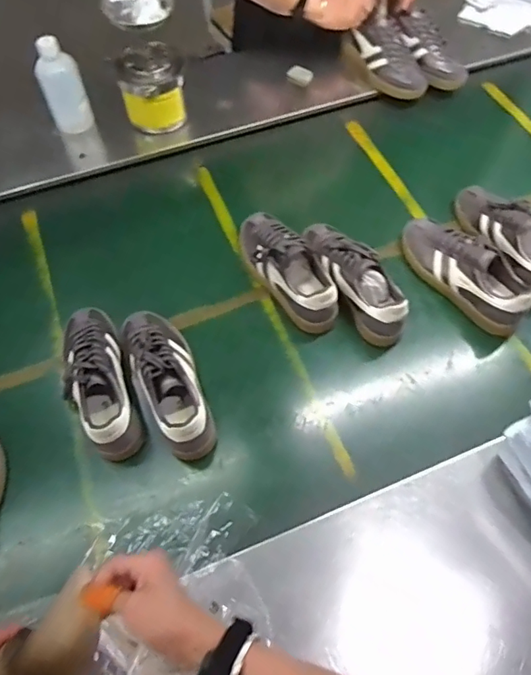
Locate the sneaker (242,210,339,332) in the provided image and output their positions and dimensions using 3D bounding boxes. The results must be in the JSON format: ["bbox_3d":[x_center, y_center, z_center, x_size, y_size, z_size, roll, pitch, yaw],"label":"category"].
[{"bbox_3d":[0.034,-0.123,0.845,0.089,0.087,0.251,-31,65,-16],"label":"sneaker"}]

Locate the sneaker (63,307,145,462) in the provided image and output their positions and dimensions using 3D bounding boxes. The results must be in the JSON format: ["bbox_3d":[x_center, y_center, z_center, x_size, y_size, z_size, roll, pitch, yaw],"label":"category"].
[{"bbox_3d":[-0.250,0.057,0.750,0.090,0.088,0.253,-18,62,-9],"label":"sneaker"}]

